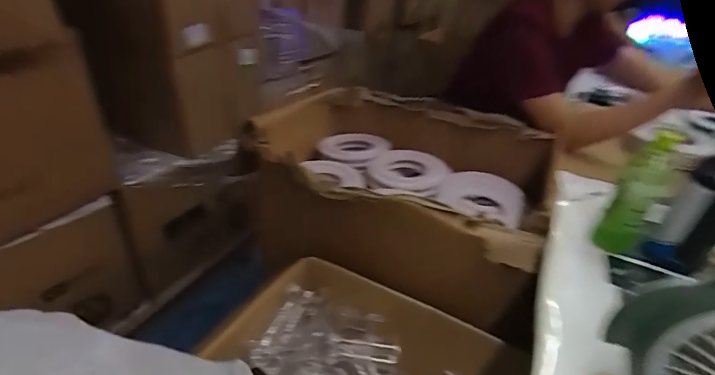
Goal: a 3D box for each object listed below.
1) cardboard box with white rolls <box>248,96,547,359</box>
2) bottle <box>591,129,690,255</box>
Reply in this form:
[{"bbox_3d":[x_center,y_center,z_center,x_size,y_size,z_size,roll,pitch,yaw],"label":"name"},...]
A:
[{"bbox_3d":[0.049,-0.038,0.979,0.772,0.278,0.555,20,36,20],"label":"cardboard box with white rolls"},{"bbox_3d":[0.430,0.014,0.598,0.050,0.201,0.060,-18,41,-32],"label":"bottle"}]

